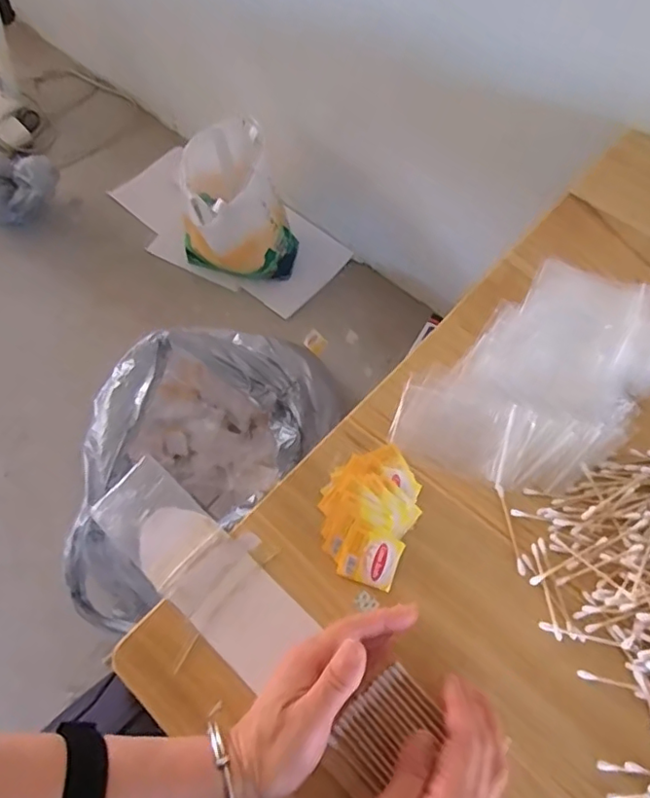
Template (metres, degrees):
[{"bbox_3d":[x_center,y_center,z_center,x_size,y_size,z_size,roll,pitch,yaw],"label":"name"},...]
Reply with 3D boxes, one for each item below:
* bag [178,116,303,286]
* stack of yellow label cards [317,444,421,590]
[{"bbox_3d":[-0.237,-0.481,1.491,0.248,0.338,0.297,-26,66,-15],"label":"bag"},{"bbox_3d":[0.037,0.091,0.480,0.080,0.022,0.114,23,66,11],"label":"stack of yellow label cards"}]

